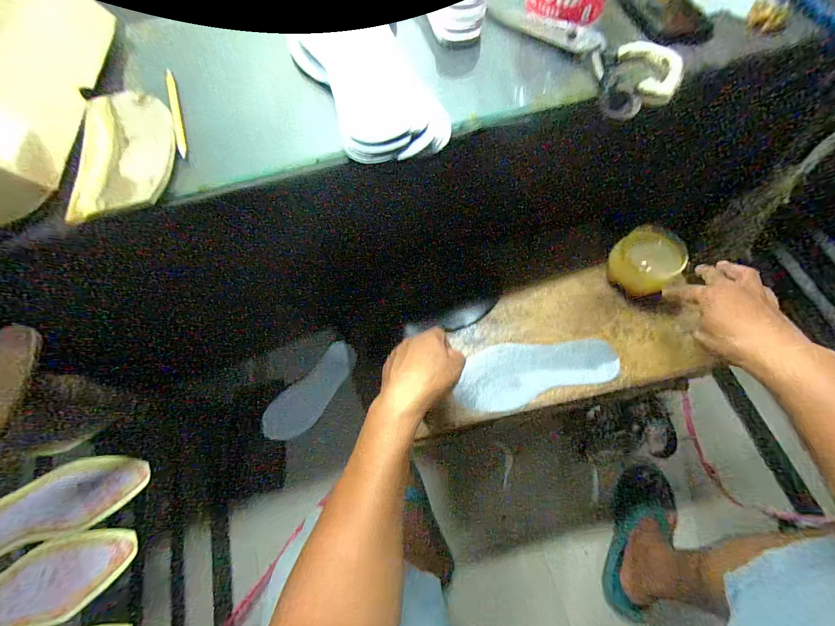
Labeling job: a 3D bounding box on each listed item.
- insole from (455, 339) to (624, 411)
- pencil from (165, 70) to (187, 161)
[{"bbox_3d":[0.173,0.082,0.539,0.236,0.007,0.093,-15,62,-4],"label":"insole"},{"bbox_3d":[-0.266,-0.222,0.399,0.009,0.004,0.130,-12,70,-26],"label":"pencil"}]

